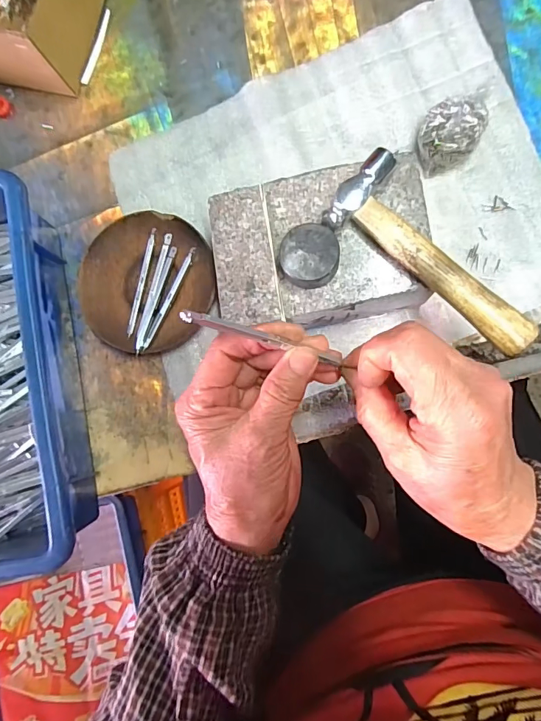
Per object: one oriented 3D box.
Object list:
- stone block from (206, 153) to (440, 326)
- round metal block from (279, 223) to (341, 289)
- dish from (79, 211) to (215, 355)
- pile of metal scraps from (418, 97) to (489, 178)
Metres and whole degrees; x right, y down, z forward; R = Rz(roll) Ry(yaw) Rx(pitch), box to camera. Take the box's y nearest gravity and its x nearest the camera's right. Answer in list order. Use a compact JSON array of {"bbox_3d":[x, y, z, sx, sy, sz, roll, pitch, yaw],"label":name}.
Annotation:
[{"bbox_3d":[0.037,-0.076,0.325,0.147,0.061,0.105,-9,84,5],"label":"stone block"},{"bbox_3d":[0.026,-0.067,0.287,0.037,0.022,0.038,-1,85,6],"label":"round metal block"},{"bbox_3d":[-0.103,-0.064,0.366,0.111,0.017,0.111,-1,85,6],"label":"dish"},{"bbox_3d":[0.139,-0.178,0.341,0.051,0.025,0.044,-27,83,3],"label":"pile of metal scraps"}]

